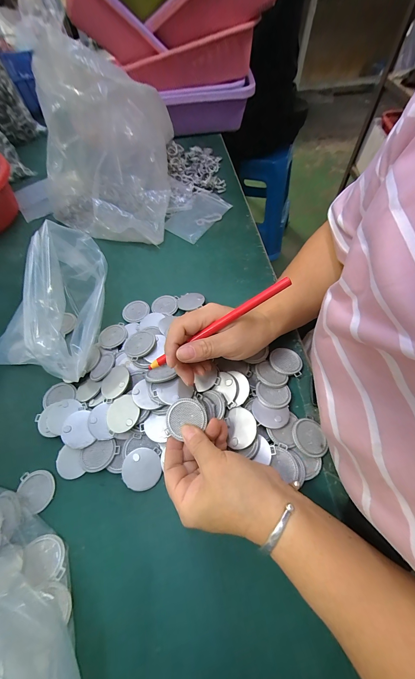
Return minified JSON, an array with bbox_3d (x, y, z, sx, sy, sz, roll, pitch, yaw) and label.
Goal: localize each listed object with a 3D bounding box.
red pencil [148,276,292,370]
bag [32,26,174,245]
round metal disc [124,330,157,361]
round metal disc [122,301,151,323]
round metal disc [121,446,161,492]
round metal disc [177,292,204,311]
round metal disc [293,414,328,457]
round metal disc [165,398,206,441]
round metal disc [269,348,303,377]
[{"bbox_3d":[0.006,-0.013,0.242,0.157,0.006,0.008,-32,61,10],"label":"red pencil"},{"bbox_3d":[-0.187,-0.307,0.409,0.221,0.218,0.181,1,60,4],"label":"bag"},{"bbox_3d":[-0.085,0.006,0.311,0.039,0.004,0.037,-6,52,8],"label":"round metal disc"},{"bbox_3d":[-0.109,-0.044,0.375,0.040,0.004,0.040,-2,60,3],"label":"round metal disc"},{"bbox_3d":[-0.069,0.137,0.263,0.039,0.004,0.039,3,71,-8],"label":"round metal disc"},{"bbox_3d":[-0.025,-0.059,0.373,0.040,0.004,0.039,-5,48,10],"label":"round metal disc"},{"bbox_3d":[0.109,0.105,0.268,0.034,0.010,0.040,-12,60,-3],"label":"round metal disc"},{"bbox_3d":[-0.024,0.078,0.248,0.043,0.004,0.033,-24,76,0],"label":"round metal disc"},{"bbox_3d":[0.099,0.028,0.314,0.038,0.010,0.037,-2,60,3],"label":"round metal disc"}]

